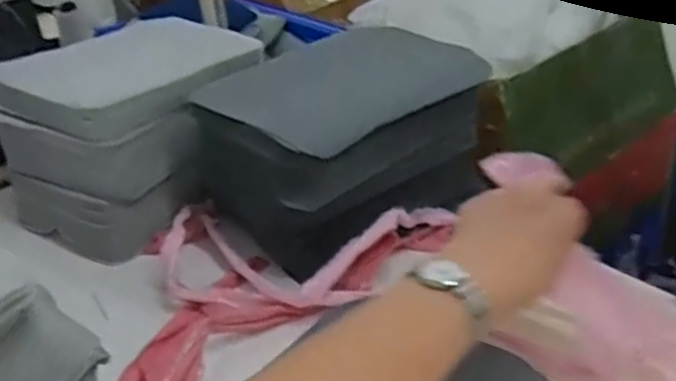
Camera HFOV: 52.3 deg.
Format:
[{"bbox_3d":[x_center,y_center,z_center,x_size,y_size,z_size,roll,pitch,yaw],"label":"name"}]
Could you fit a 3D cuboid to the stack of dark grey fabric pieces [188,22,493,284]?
[{"bbox_3d":[0.002,-0.056,0.640,0.223,0.122,0.168,-26,36,-31],"label":"stack of dark grey fabric pieces"}]

